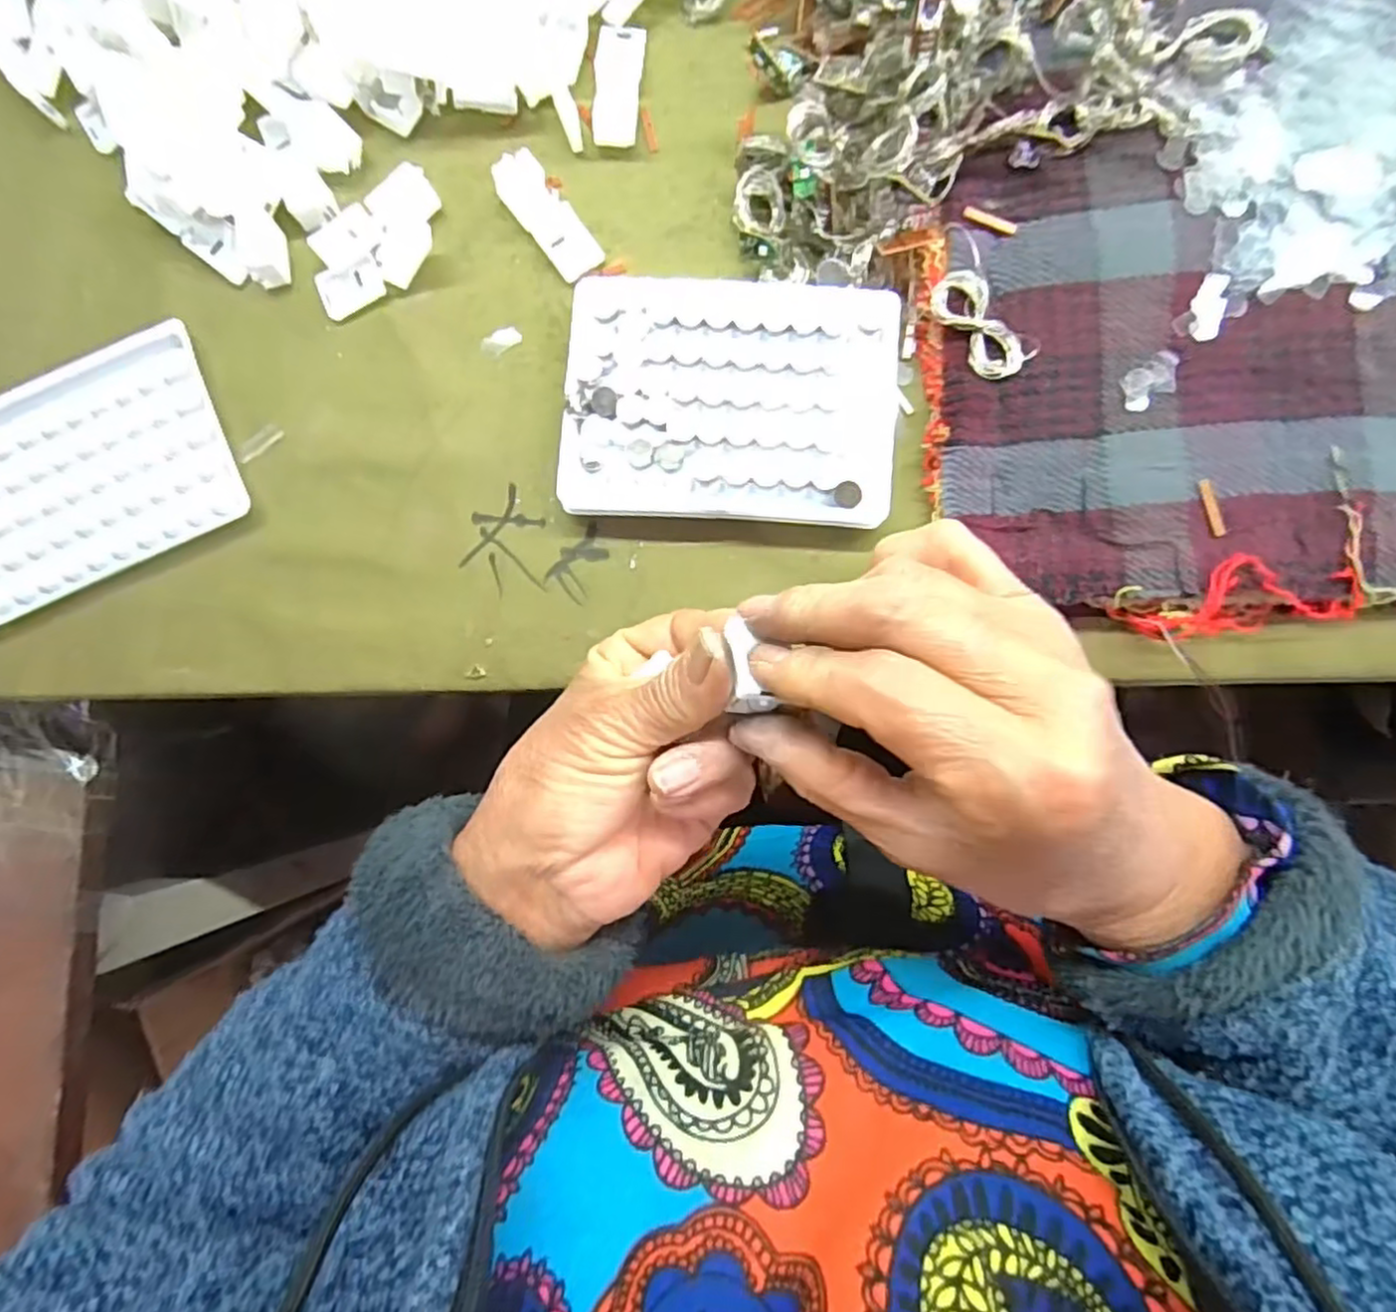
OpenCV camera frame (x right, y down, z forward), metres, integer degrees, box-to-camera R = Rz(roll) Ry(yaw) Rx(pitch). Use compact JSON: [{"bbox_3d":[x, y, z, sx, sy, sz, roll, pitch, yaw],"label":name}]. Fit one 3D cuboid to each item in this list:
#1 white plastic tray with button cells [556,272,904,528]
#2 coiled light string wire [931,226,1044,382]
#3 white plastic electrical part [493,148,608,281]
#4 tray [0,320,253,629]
[{"bbox_3d":[0.013,-0.104,0.283,0.129,0.013,0.098,4,89,4],"label":"white plastic tray with button cells"},{"bbox_3d":[0.108,-0.136,0.276,0.024,0.009,0.057,-32,87,2],"label":"coiled light string wire"},{"bbox_3d":[-0.064,-0.188,0.302,0.021,0.014,0.054,-39,86,2],"label":"white plastic electrical part"},{"bbox_3d":[-0.262,-0.076,0.297,0.123,0.008,0.090,-24,87,3],"label":"tray"}]

